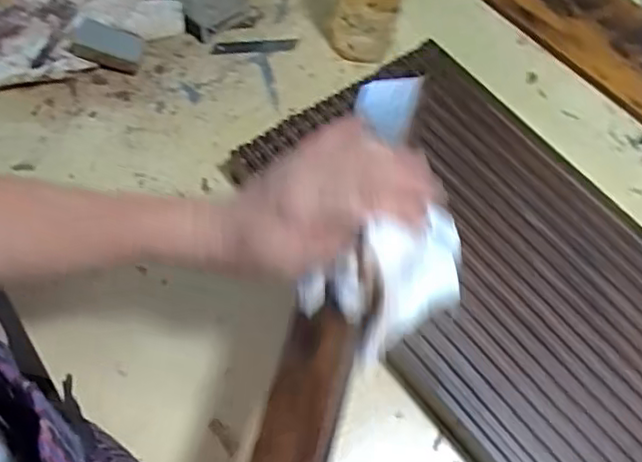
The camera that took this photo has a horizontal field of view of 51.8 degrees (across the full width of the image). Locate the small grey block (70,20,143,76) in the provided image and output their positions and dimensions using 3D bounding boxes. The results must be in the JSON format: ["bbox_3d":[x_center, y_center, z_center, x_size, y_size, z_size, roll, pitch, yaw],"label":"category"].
[{"bbox_3d":[-0.233,-0.201,0.718,0.080,0.027,0.039,15,62,6],"label":"small grey block"}]

